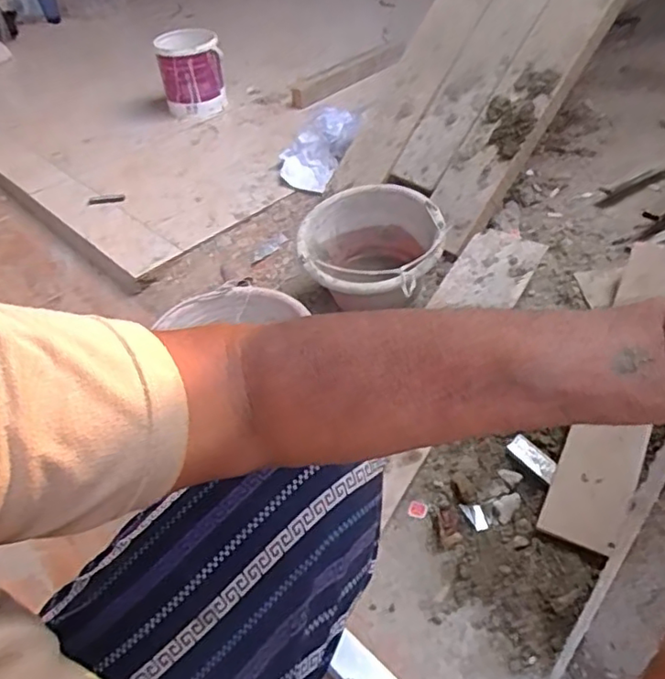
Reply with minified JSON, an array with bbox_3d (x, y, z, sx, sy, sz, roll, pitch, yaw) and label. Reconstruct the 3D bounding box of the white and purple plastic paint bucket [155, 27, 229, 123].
[{"bbox_3d":[-0.413,-0.787,1.771,0.180,0.209,0.179,-11,45,-4],"label":"white and purple plastic paint bucket"}]

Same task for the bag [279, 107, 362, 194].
[{"bbox_3d":[-0.029,-0.473,1.474,0.152,0.108,0.223,30,56,31],"label":"bag"}]

